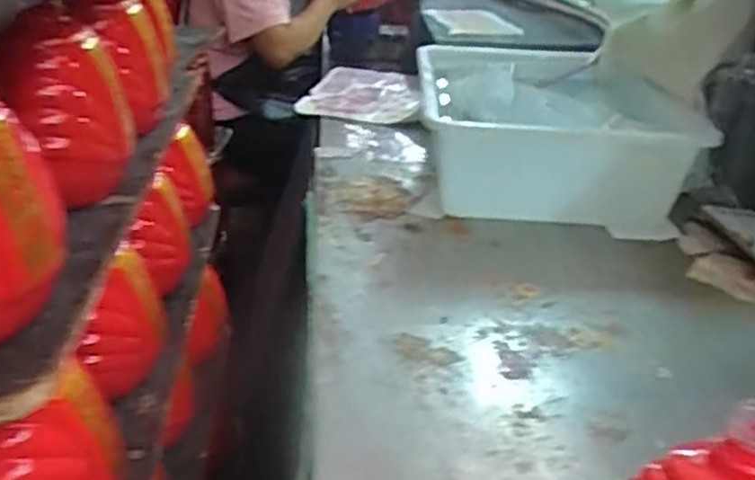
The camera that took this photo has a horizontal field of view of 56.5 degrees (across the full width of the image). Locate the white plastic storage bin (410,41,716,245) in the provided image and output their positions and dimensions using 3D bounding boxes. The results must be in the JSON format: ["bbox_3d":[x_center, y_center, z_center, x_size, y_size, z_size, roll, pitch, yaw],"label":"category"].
[{"bbox_3d":[0.253,-0.162,1.049,0.355,0.189,0.280,1,27,-2],"label":"white plastic storage bin"}]

